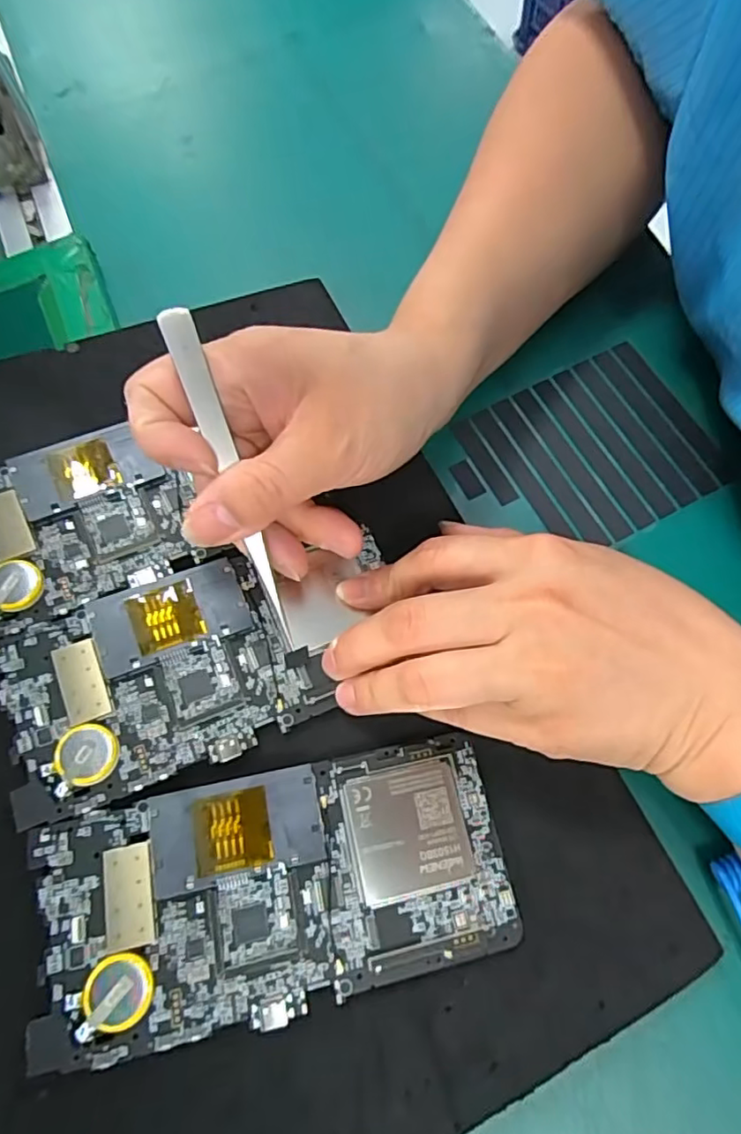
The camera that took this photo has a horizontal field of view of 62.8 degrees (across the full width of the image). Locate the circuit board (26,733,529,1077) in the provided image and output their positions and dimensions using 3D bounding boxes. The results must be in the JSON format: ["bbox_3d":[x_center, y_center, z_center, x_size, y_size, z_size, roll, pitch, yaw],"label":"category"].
[{"bbox_3d":[-0.029,0.107,0.205,0.152,0.005,0.072,-8,68,-12],"label":"circuit board"}]

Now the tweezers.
[{"bbox_3d":[-0.048,-0.028,0.216,0.010,0.005,0.124,-18,106,-4],"label":"tweezers"}]

